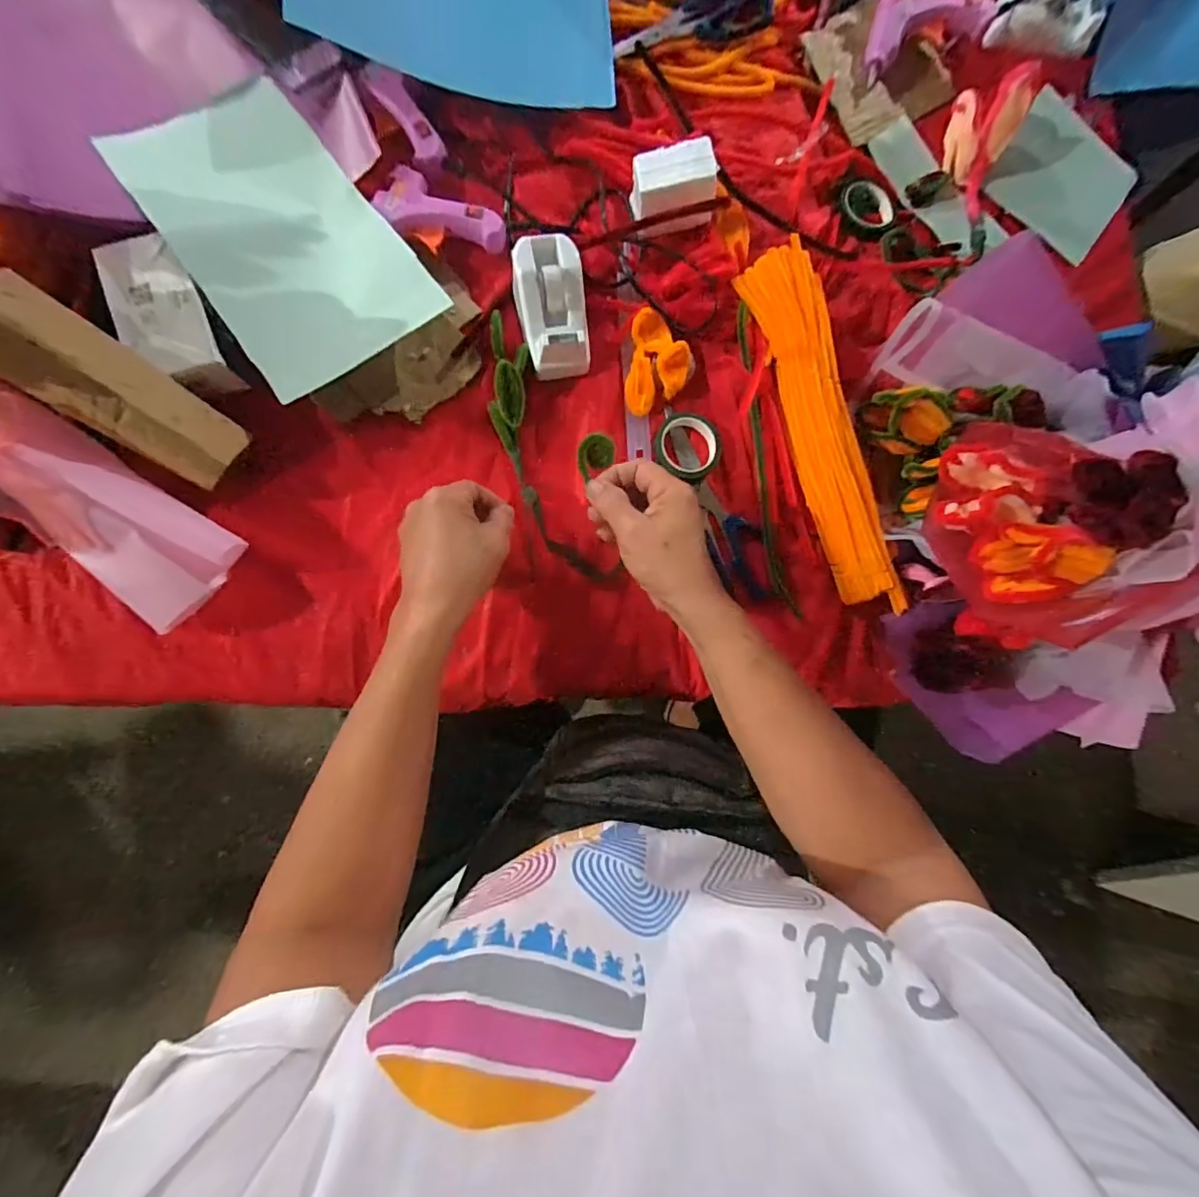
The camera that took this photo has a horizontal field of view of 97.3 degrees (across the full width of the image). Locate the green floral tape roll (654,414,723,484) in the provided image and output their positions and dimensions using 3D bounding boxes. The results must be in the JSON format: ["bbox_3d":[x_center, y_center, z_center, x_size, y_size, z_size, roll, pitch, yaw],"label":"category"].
[{"bbox_3d":[0.077,-0.132,0.453,0.059,0.016,0.050,38,82,-2],"label":"green floral tape roll"}]

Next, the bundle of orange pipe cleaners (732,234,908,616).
[{"bbox_3d":[0.194,-0.138,0.446,0.055,0.046,0.314,-18,87,-8],"label":"bundle of orange pipe cleaners"}]

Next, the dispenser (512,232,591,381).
[{"bbox_3d":[-0.039,-0.240,0.437,0.056,0.035,0.106,-7,86,-8],"label":"dispenser"}]

